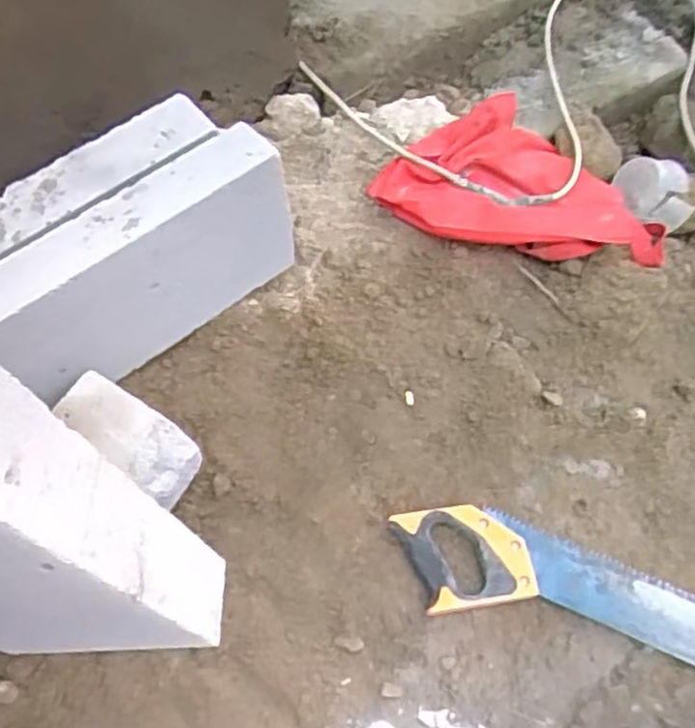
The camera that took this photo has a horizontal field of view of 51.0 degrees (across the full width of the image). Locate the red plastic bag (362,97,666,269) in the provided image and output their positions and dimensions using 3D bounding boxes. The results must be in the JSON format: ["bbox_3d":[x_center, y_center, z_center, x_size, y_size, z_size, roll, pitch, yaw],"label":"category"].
[{"bbox_3d":[0.258,-0.252,1.040,0.401,0.076,0.239,23,63,14],"label":"red plastic bag"}]

